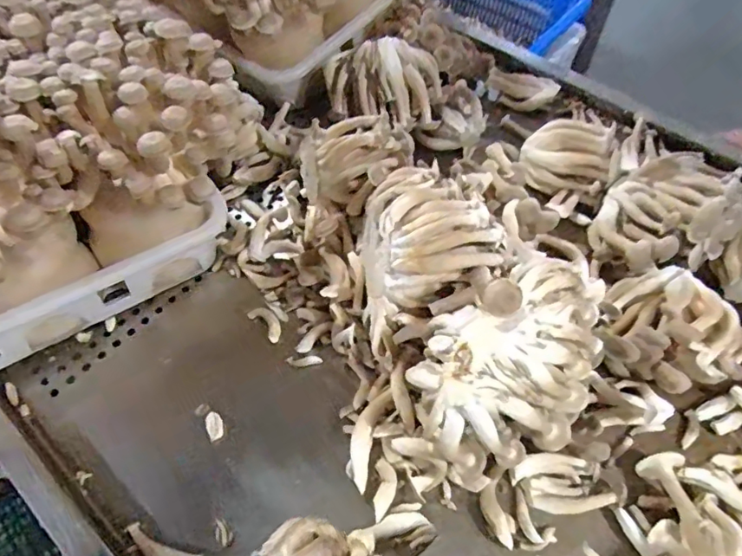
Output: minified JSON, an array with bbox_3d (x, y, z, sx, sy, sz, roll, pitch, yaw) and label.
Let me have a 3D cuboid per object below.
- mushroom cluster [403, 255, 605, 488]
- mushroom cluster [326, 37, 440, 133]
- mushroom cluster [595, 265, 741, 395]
[{"bbox_3d":[0.140,0.086,0.486,0.198,0.156,0.132,-20,61,-12],"label":"mushroom cluster"},{"bbox_3d":[0.016,-0.272,0.728,0.166,0.090,0.103,6,59,3],"label":"mushroom cluster"},{"bbox_3d":[0.315,0.057,0.547,0.133,0.080,0.144,0,58,0],"label":"mushroom cluster"}]

